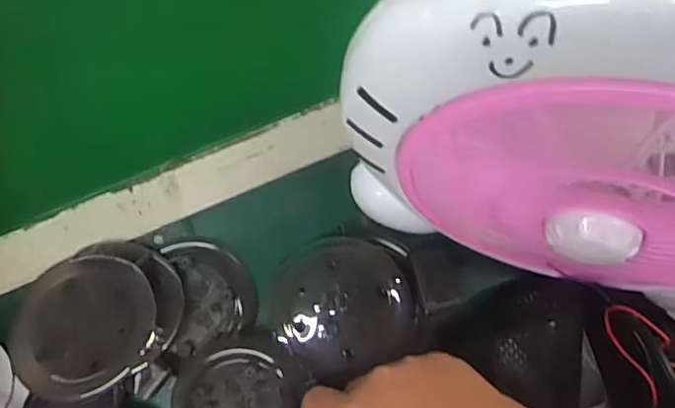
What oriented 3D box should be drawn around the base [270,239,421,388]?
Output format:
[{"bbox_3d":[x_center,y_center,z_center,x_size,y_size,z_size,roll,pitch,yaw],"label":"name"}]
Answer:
[{"bbox_3d":[0.005,0.064,0.399,0.093,0.022,0.084,-27,80,-4],"label":"base"}]

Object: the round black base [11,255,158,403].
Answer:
[{"bbox_3d":[-0.156,0.074,0.374,0.086,0.009,0.082,-1,73,4],"label":"round black base"}]

